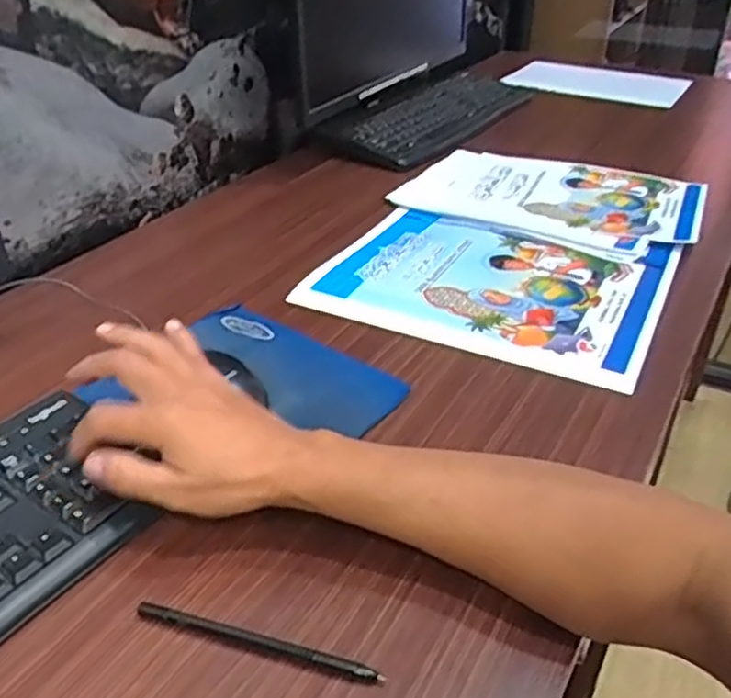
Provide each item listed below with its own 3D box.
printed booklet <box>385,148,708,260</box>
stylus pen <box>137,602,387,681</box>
[{"bbox_3d":[0.232,-0.198,0.899,0.345,0.014,0.241,16,37,20],"label":"printed booklet"},{"bbox_3d":[-0.058,0.155,0.382,0.139,0.007,0.007,11,36,13],"label":"stylus pen"}]

